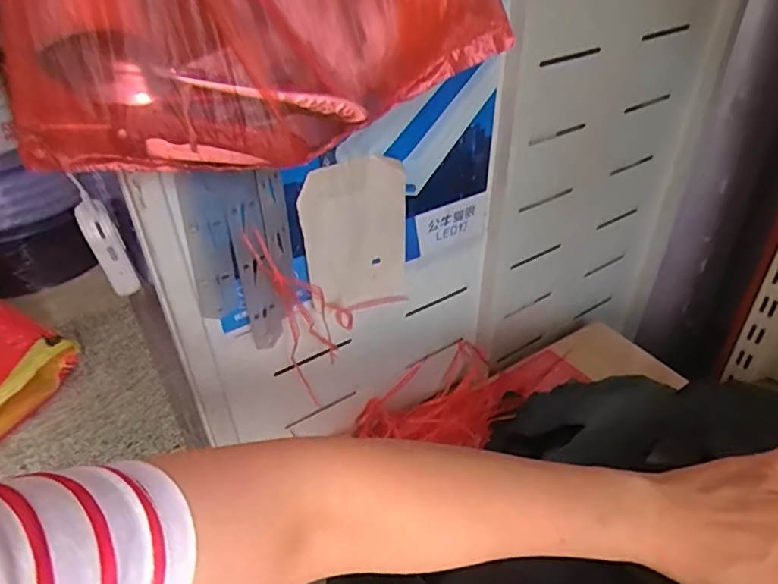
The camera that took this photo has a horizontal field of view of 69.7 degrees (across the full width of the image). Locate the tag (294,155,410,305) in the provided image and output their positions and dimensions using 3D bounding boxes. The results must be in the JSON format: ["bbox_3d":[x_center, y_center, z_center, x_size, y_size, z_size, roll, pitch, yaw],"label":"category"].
[{"bbox_3d":[-0.027,-0.044,0.511,0.102,0.155,0.010,-27,41,-27],"label":"tag"}]

